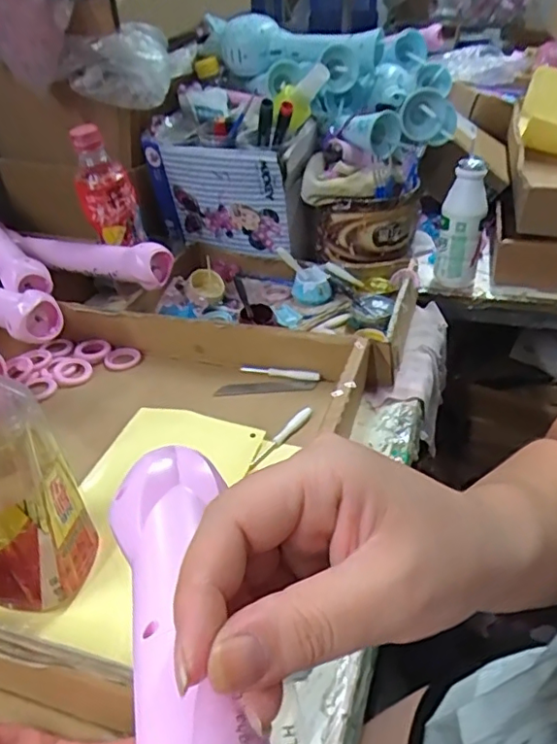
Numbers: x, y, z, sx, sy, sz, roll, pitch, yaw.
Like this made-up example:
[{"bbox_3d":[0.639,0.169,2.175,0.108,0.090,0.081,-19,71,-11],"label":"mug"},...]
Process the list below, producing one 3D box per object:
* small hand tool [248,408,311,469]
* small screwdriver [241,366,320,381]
[{"bbox_3d":[0.003,0.057,0.489,0.010,0.011,0.083,21,41,29],"label":"small hand tool"},{"bbox_3d":[0.001,0.001,0.575,0.081,0.011,0.008,8,36,13],"label":"small screwdriver"}]

